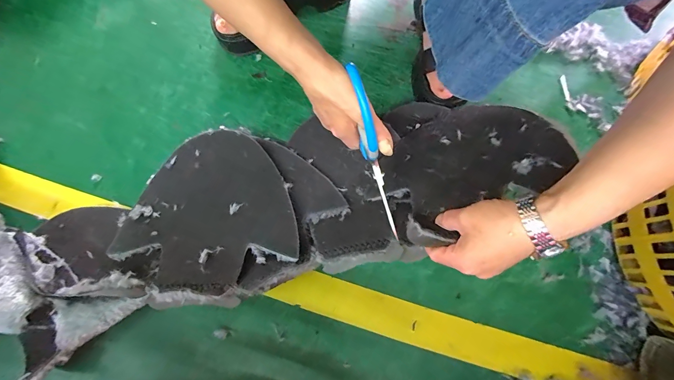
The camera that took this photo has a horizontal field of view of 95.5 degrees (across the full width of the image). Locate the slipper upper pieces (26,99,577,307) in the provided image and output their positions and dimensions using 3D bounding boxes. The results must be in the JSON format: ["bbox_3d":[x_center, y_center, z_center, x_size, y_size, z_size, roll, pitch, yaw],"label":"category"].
[{"bbox_3d":[-0.066,0.007,0.380,0.591,0.095,0.208,-13,77,3],"label":"slipper upper pieces"}]

